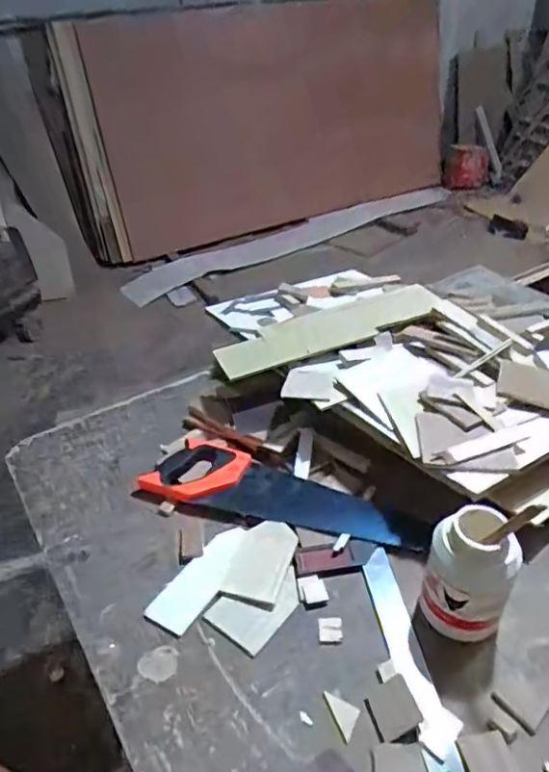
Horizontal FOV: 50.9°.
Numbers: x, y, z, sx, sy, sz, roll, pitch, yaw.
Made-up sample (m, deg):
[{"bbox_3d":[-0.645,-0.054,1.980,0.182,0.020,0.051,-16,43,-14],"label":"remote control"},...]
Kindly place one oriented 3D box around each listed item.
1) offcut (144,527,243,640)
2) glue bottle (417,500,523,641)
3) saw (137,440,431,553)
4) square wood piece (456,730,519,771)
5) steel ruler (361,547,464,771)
[{"bbox_3d":[-0.095,0.258,0.776,0.065,0.010,0.167,23,44,30],"label":"offcut"},{"bbox_3d":[0.226,0.222,0.674,0.092,0.146,0.095,-2,37,1],"label":"glue bottle"},{"bbox_3d":[0.013,0.167,0.870,0.425,0.025,0.118,12,39,19],"label":"saw"},{"bbox_3d":[0.219,0.384,0.588,0.051,0.004,0.052,-9,37,-9],"label":"square wood piece"},{"bbox_3d":[0.155,0.315,0.683,0.039,0.008,0.280,-7,37,-6],"label":"steel ruler"}]

